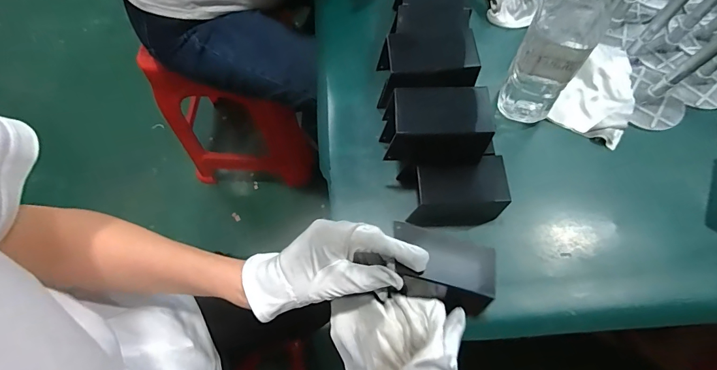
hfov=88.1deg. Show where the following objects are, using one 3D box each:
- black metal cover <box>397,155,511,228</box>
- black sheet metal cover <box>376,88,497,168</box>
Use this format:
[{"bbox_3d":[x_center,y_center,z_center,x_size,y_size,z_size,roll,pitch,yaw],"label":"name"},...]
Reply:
[{"bbox_3d":[0.103,0.011,0.407,0.105,0.053,0.055,-7,65,-1],"label":"black metal cover"},{"bbox_3d":[0.078,-0.059,0.383,0.101,0.062,0.055,2,65,3],"label":"black sheet metal cover"}]

